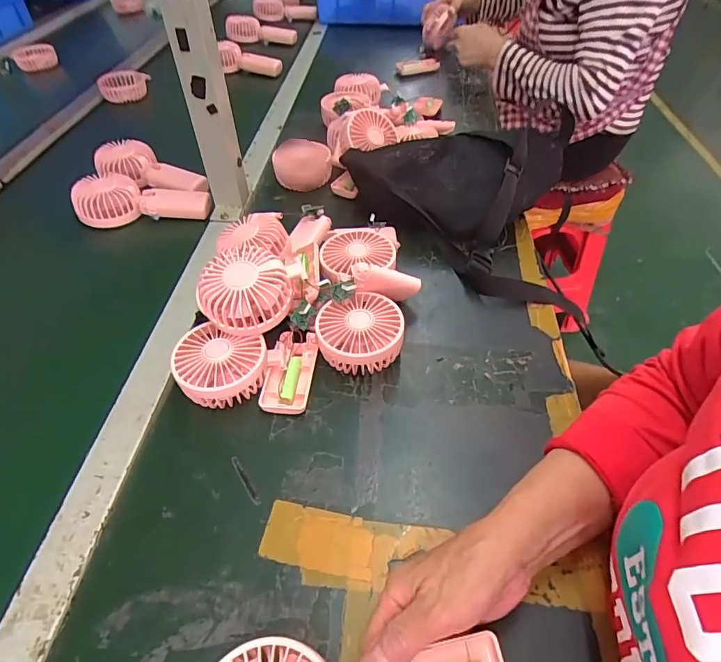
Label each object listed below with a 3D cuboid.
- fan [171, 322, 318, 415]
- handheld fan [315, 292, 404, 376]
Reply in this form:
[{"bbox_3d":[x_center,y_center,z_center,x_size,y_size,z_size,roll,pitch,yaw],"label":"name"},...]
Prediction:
[{"bbox_3d":[-0.111,0.033,0.445,0.128,0.049,0.090,-2,47,1],"label":"fan"},{"bbox_3d":[0.000,0.006,0.463,0.083,0.049,0.077,-2,47,2],"label":"handheld fan"}]

